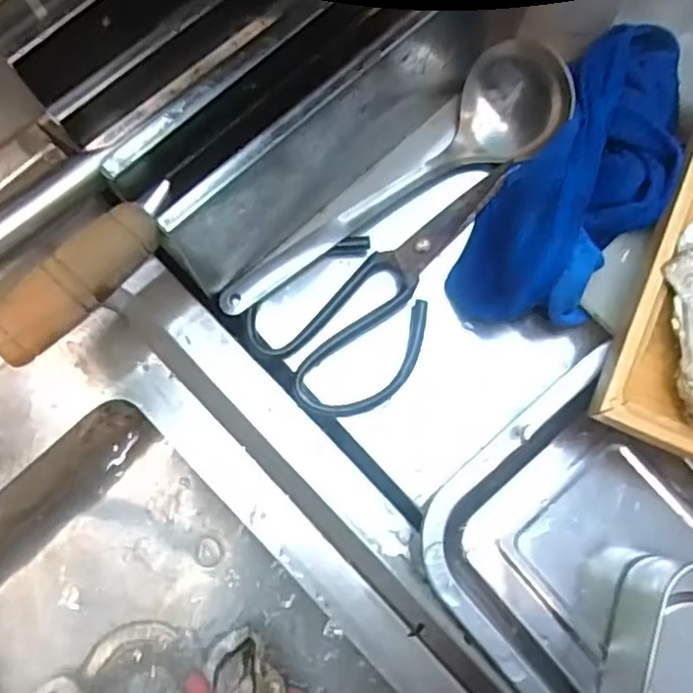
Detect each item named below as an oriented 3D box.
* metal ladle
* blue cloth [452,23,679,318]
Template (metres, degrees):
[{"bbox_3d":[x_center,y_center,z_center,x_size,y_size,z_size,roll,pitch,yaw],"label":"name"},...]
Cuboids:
[{"bbox_3d":[0.034,-0.086,0.388,0.229,0.044,0.067,-43,83,-9],"label":"metal ladle"},{"bbox_3d":[0.142,-0.102,0.388,0.080,0.048,0.205,31,80,5],"label":"blue cloth"}]

